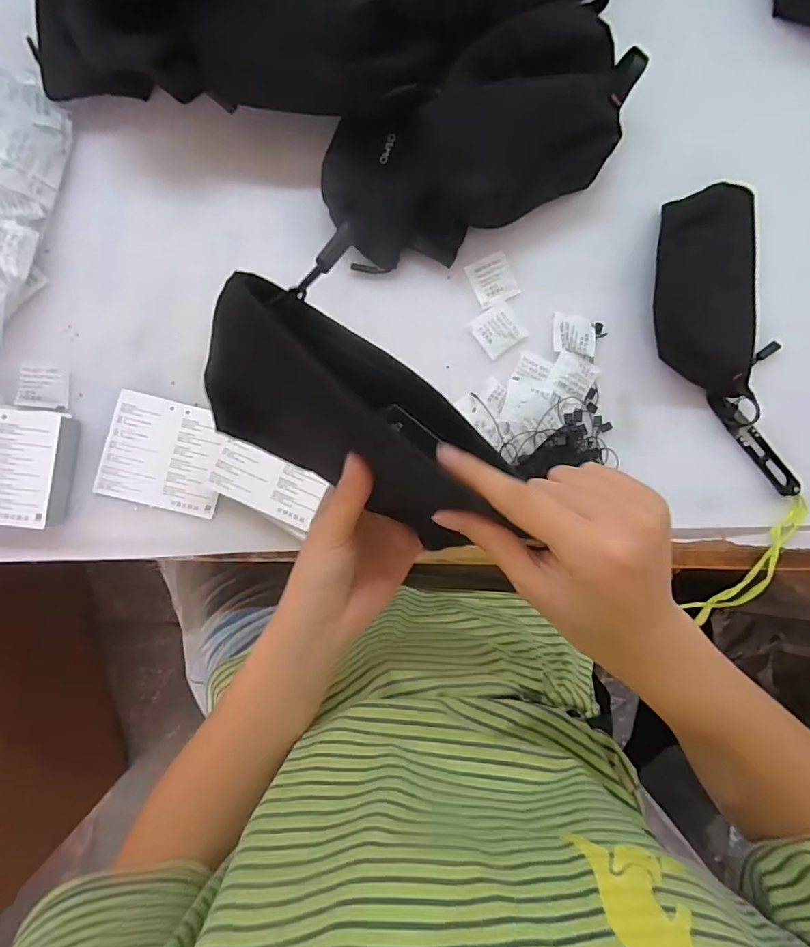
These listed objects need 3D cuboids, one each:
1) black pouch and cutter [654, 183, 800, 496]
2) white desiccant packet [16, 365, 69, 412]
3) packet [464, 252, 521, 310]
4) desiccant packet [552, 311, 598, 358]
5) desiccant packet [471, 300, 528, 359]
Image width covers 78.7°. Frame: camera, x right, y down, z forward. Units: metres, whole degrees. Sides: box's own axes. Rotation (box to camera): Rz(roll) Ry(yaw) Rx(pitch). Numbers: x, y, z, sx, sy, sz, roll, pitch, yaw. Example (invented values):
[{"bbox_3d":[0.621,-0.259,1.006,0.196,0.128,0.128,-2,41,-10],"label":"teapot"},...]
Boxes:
[{"bbox_3d":[0.286,-0.117,0.443,0.109,0.018,0.274,-12,87,-3],"label":"black pouch and cutter"},{"bbox_3d":[-0.302,-0.072,0.414,0.036,0.004,0.034,8,85,-25],"label":"white desiccant packet"},{"bbox_3d":[0.080,-0.176,0.447,0.039,0.004,0.042,-24,88,-4],"label":"packet"},{"bbox_3d":[0.152,-0.126,0.442,0.037,0.010,0.036,9,86,-2],"label":"desiccant packet"},{"bbox_3d":[0.084,-0.130,0.442,0.041,0.004,0.039,-37,89,-4],"label":"desiccant packet"}]

